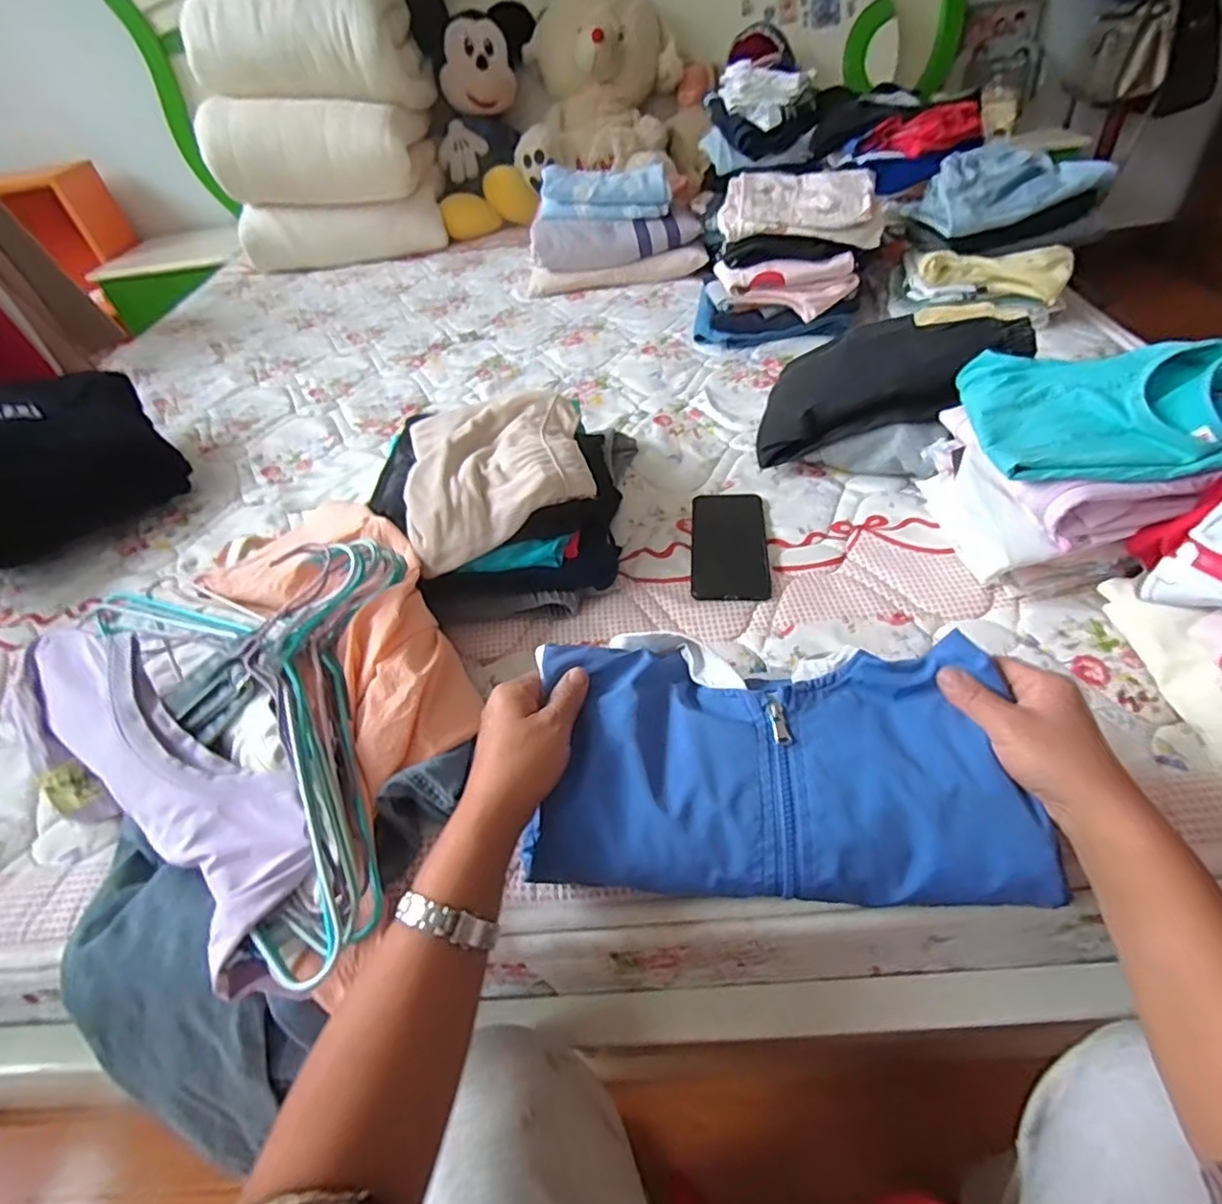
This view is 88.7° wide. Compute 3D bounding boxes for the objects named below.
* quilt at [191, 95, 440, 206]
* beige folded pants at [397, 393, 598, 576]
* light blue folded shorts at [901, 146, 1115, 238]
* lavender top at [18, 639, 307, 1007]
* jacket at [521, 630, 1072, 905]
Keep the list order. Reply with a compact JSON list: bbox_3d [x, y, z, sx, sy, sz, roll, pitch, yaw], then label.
[{"bbox_3d":[-0.650,-1.035,1.435,0.427,0.217,0.284,-7,46,1],"label":"quilt"},{"bbox_3d":[-0.112,-0.138,0.626,0.176,0.047,0.220,-12,46,-3],"label":"beige folded pants"},{"bbox_3d":[0.600,-0.647,0.975,0.244,0.063,0.193,-14,46,-5],"label":"light blue folded shorts"},{"bbox_3d":[-0.318,0.131,0.443,0.290,0.110,0.107,23,54,27],"label":"lavender top"},{"bbox_3d":[0.111,0.107,0.425,0.319,0.066,0.166,1,45,5],"label":"jacket"}]

